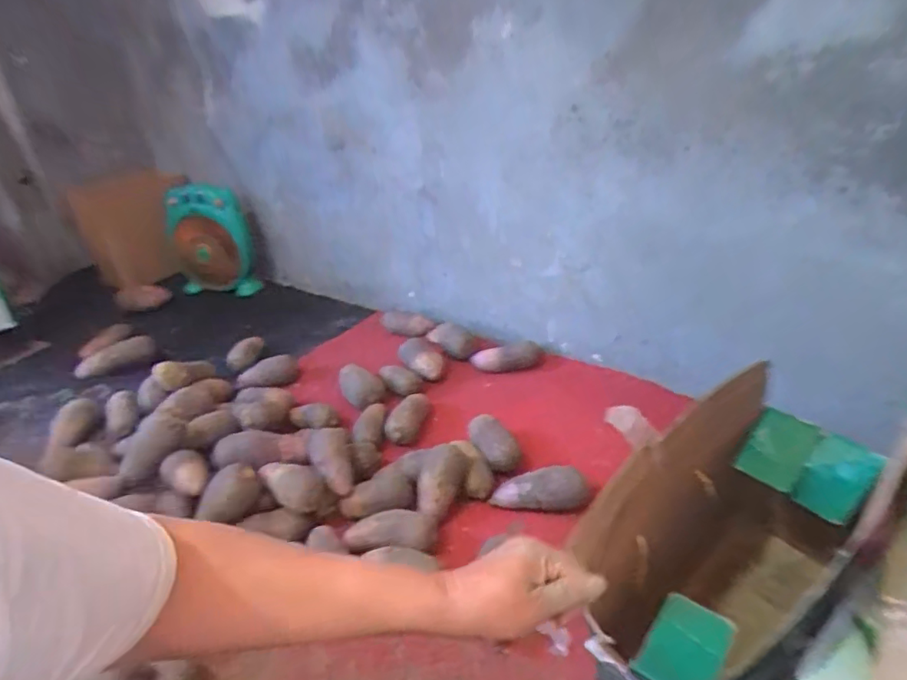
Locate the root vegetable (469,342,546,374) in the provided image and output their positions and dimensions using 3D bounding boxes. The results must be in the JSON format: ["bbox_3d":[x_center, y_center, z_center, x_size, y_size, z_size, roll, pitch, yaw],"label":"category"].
[{"bbox_3d":[0.139,0.047,1.388,0.184,0.063,0.052,-3,30,1],"label":"root vegetable"}]

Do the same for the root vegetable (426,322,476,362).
[{"bbox_3d":[0.002,0.001,1.472,0.081,0.063,0.158,-24,36,-30],"label":"root vegetable"}]

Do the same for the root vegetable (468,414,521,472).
[{"bbox_3d":[0.080,0.213,1.109,0.066,0.063,0.143,-17,33,-21],"label":"root vegetable"}]

